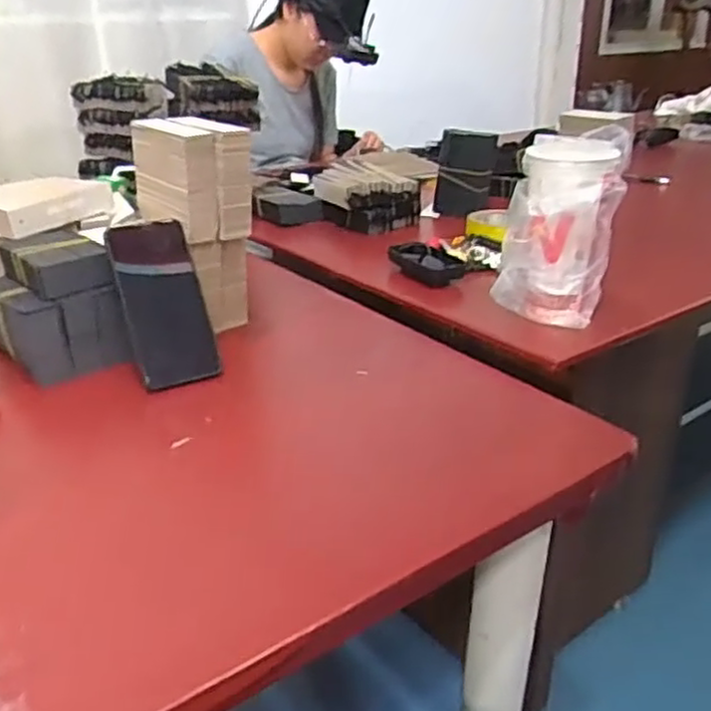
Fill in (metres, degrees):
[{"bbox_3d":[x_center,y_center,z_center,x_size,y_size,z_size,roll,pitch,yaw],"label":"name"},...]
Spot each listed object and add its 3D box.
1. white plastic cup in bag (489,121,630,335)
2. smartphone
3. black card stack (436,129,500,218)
[{"bbox_3d":[0.201,-0.122,0.727,0.110,0.181,0.085,5,26,11],"label":"white plastic cup in bag"},{"bbox_3d":[-0.183,-0.051,0.704,0.074,0.159,0.016,-15,-3,-28],"label":"smartphone"},{"bbox_3d":[0.164,-0.275,1.108,0.087,0.127,0.024,11,13,20],"label":"black card stack"}]

